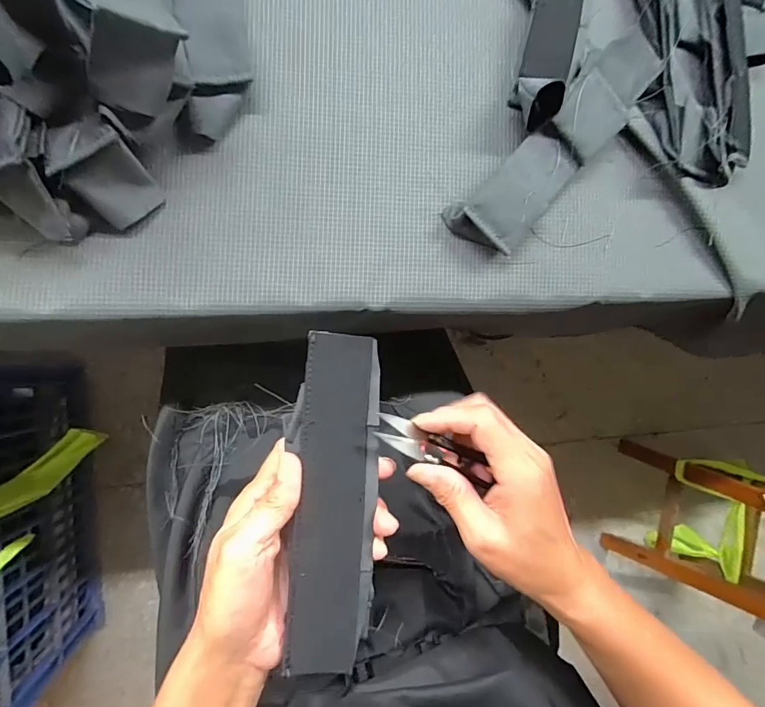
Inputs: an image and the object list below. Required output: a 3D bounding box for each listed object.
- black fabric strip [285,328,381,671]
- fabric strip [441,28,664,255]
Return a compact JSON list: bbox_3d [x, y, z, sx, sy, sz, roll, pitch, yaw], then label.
[{"bbox_3d":[-0.027,0.079,0.236,0.048,0.009,0.178,4,81,-15],"label":"black fabric strip"},{"bbox_3d":[0.136,-0.160,0.312,0.051,0.012,0.210,44,82,-3],"label":"fabric strip"}]

